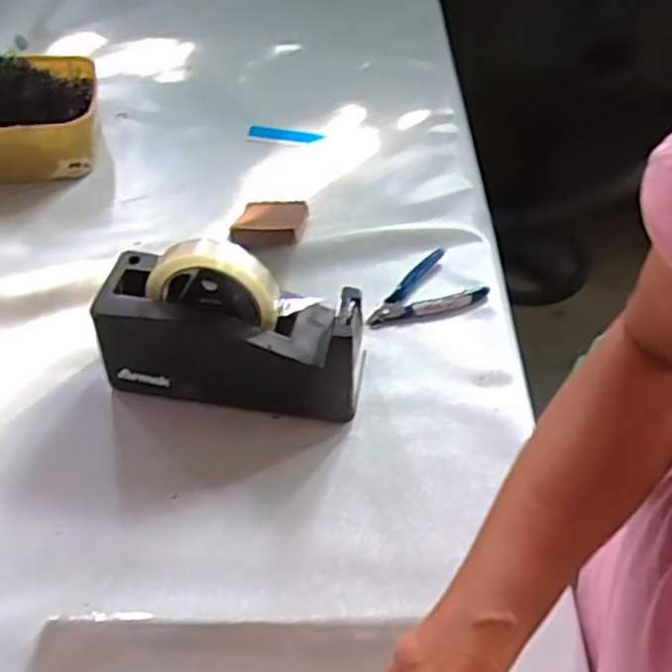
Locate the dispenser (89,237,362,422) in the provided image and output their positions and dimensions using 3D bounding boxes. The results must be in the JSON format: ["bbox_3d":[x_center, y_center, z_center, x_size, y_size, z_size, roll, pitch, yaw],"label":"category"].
[{"bbox_3d":[-0.079,-0.008,0.558,0.204,0.130,0.070,8,46,4],"label":"dispenser"}]

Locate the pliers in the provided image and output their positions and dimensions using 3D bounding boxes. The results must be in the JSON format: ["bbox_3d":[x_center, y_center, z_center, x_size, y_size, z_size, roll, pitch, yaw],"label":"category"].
[{"bbox_3d":[0.082,-0.037,0.675,0.122,0.013,0.070,-32,56,-29],"label":"pliers"}]

